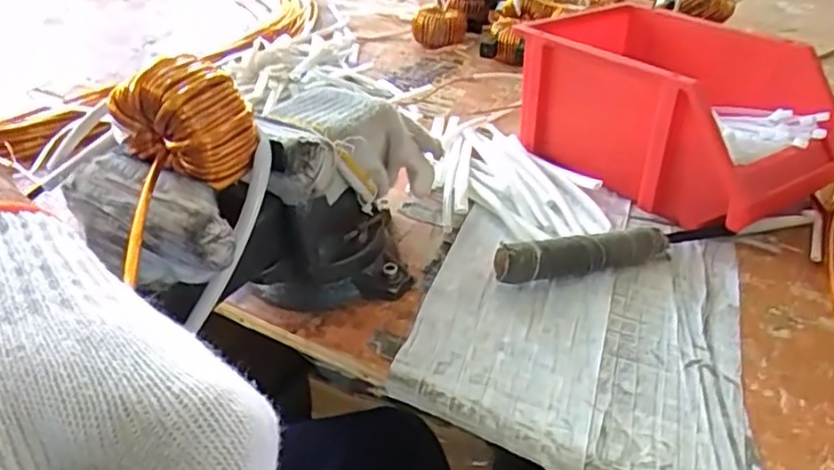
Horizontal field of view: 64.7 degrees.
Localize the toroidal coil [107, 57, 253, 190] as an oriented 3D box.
[{"bbox_3d":[-0.127,-0.062,0.358,0.062,0.060,0.042,13,36,20],"label":"toroidal coil"}]

